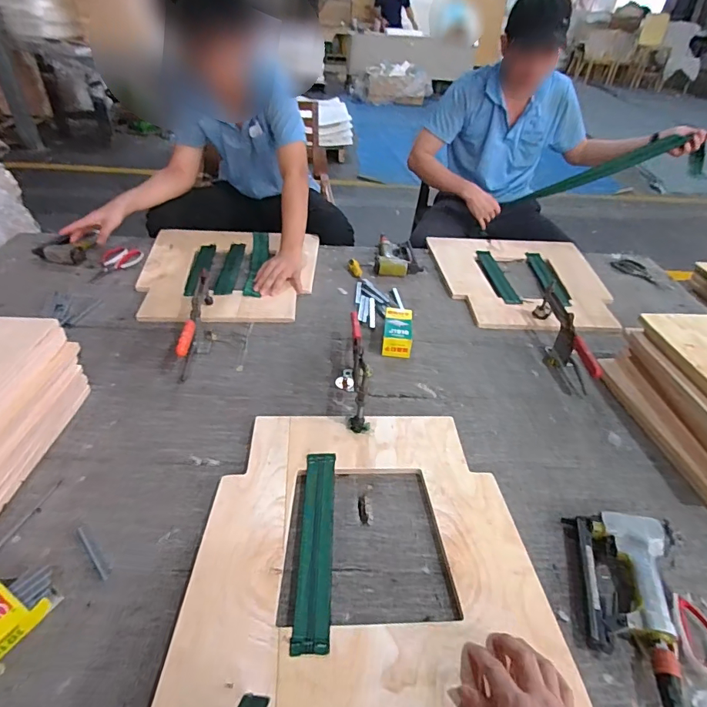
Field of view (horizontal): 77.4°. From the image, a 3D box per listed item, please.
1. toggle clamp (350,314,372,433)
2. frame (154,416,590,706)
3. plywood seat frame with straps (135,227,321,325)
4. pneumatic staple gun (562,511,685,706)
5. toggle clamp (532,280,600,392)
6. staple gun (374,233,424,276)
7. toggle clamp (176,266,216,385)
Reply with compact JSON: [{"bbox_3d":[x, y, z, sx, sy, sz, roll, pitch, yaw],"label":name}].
[{"bbox_3d":[0.014,0.018,0.883,0.046,0.100,0.290,2,39,-2],"label":"toggle clamp"},{"bbox_3d":[0.015,0.269,0.640,0.467,0.011,0.462,1,39,-4],"label":"frame"},{"bbox_3d":[-0.341,-0.228,1.214,0.468,0.035,0.450,1,39,-4],"label":"plywood seat frame with straps"},{"bbox_3d":[0.364,0.325,0.586,0.126,0.048,0.251,15,40,13],"label":"pneumatic staple gun"},{"bbox_3d":[0.473,-0.039,1.006,0.052,0.096,0.305,2,39,-3],"label":"toggle clamp"},{"bbox_3d":[0.135,-0.302,1.339,0.140,0.040,0.217,4,39,0],"label":"staple gun"},{"bbox_3d":[-0.347,-0.080,0.978,0.028,0.097,0.306,1,39,-5],"label":"toggle clamp"}]

